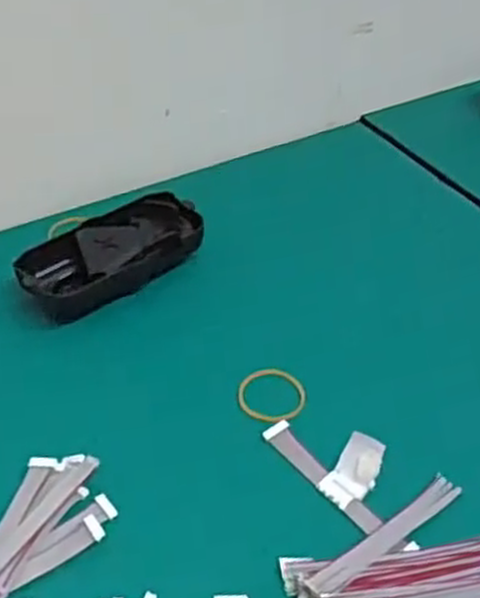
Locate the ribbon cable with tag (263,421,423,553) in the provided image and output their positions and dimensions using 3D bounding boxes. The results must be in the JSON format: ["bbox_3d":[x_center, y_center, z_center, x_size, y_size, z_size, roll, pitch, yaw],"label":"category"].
[{"bbox_3d":[0.050,0.077,0.355,0.033,0.007,0.085,-51,54,1],"label":"ribbon cable with tag"}]

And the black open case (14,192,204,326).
[{"bbox_3d":[-0.074,-0.025,0.461,0.108,0.027,0.051,-29,48,-28],"label":"black open case"}]

